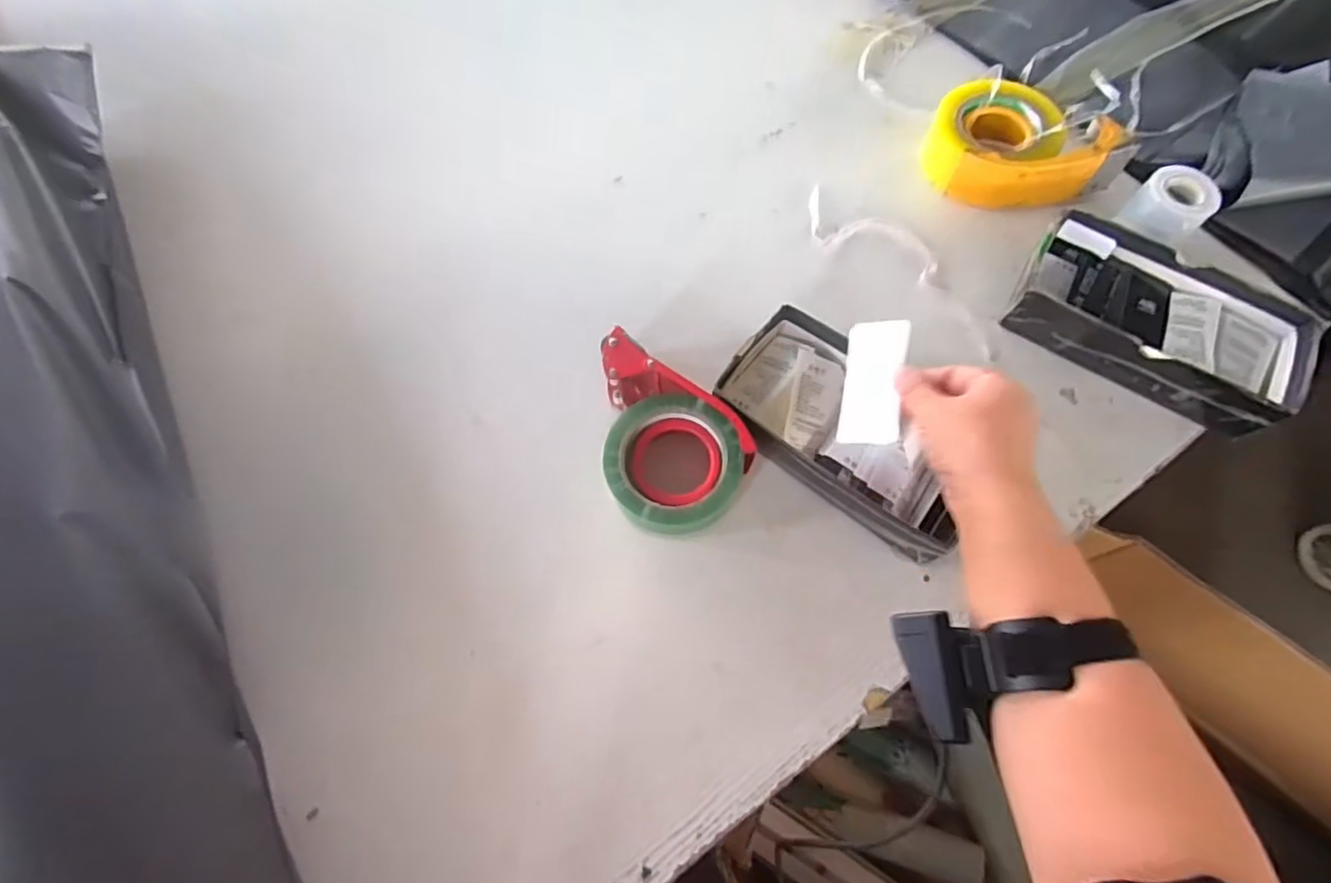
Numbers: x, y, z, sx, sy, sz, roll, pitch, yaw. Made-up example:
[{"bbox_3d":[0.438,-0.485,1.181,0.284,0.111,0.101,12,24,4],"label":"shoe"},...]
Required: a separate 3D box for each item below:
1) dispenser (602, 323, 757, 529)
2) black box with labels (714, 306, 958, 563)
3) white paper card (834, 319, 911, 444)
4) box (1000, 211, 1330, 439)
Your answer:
[{"bbox_3d":[0.006,-0.005,0.505,0.116,0.062,0.160,-1,68,0],"label":"dispenser"},{"bbox_3d":[0.148,-0.010,0.513,0.209,0.053,0.124,36,72,14],"label":"black box with labels"},{"bbox_3d":[0.155,-0.044,0.472,0.045,0.005,0.091,4,85,40],"label":"white paper card"},{"bbox_3d":[0.428,-0.104,0.552,0.226,0.047,0.121,31,71,12],"label":"box"}]

